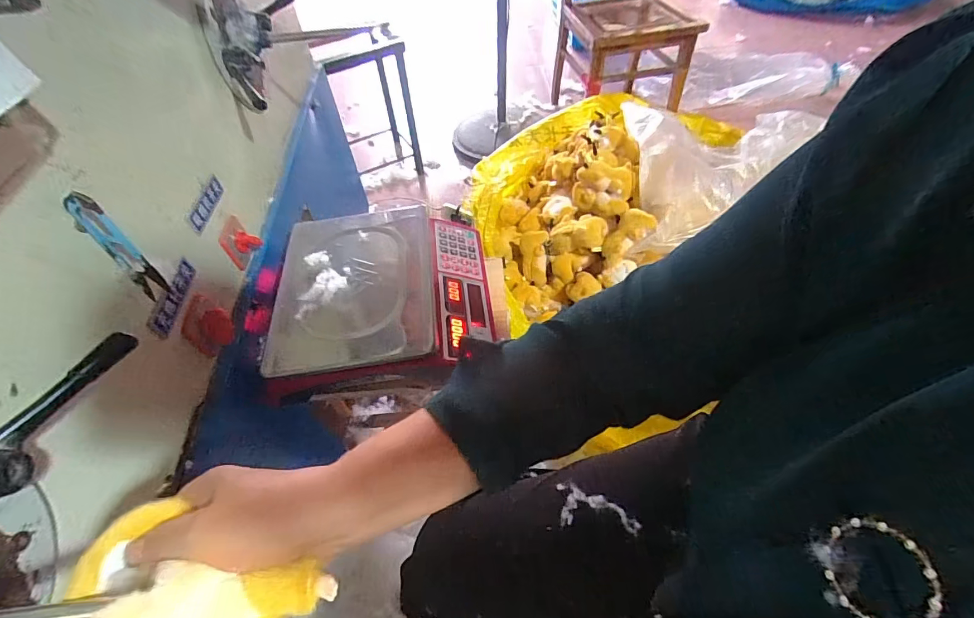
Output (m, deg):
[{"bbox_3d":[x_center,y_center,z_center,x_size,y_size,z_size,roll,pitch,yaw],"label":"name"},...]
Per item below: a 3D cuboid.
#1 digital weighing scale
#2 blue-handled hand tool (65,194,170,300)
[{"bbox_3d":[-0.155,-0.023,0.645,0.320,0.091,0.300,-9,52,-4],"label":"digital weighing scale"},{"bbox_3d":[-0.343,-0.056,0.396,0.020,0.111,0.023,36,62,27],"label":"blue-handled hand tool"}]

